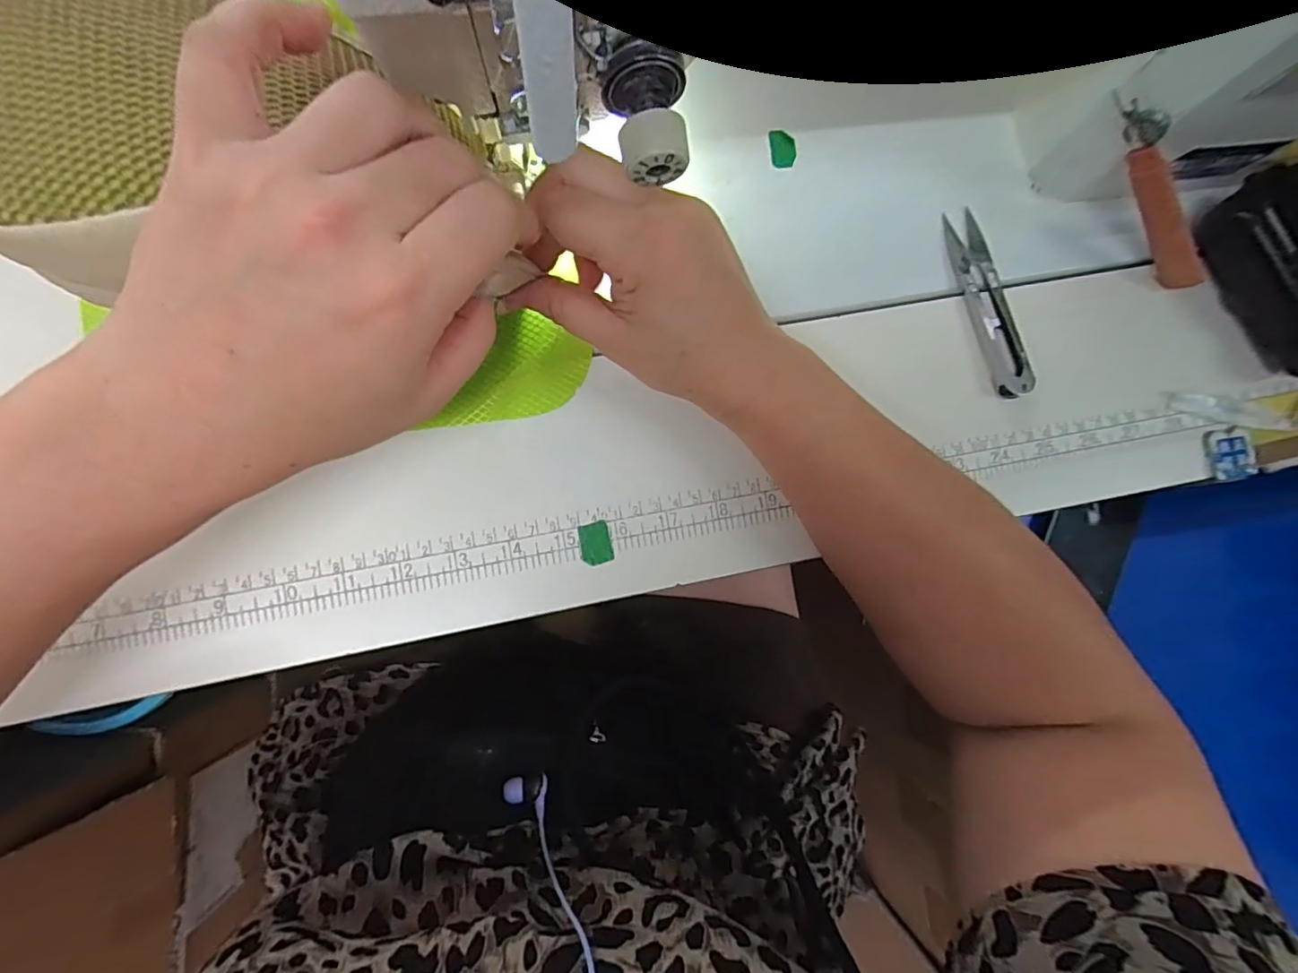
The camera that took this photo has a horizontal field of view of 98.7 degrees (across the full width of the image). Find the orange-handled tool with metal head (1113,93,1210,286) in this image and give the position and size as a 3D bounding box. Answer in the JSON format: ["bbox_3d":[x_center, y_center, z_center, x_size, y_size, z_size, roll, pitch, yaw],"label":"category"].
[{"bbox_3d":[0.252,-0.141,0.274,0.116,0.020,0.022,28,83,-34],"label":"orange-handled tool with metal head"}]

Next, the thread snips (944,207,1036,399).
[{"bbox_3d":[0.181,-0.097,0.295,0.022,0.010,0.101,-17,88,-6],"label":"thread snips"}]

